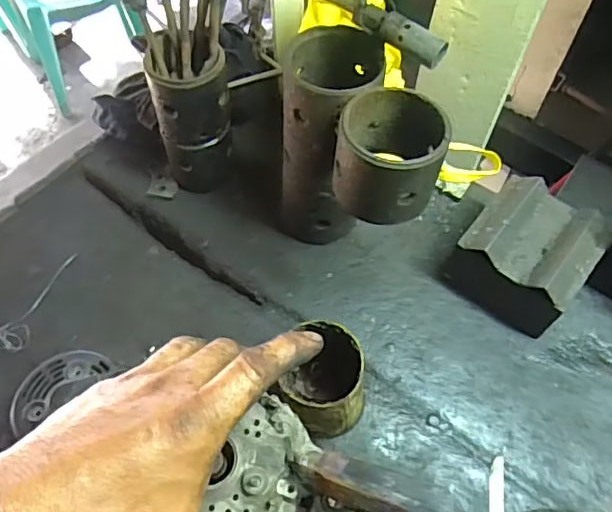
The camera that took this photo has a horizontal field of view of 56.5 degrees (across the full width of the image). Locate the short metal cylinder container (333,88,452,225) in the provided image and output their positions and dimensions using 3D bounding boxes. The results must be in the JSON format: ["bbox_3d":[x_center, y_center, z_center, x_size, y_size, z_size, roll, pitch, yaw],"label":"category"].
[{"bbox_3d":[0.069,-0.086,0.483,0.087,0.072,0.096,0,57,-2],"label":"short metal cylinder container"}]

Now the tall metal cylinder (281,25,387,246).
[{"bbox_3d":[0.019,-0.107,0.578,0.086,0.215,0.098,18,58,10],"label":"tall metal cylinder"}]

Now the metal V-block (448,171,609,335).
[{"bbox_3d":[0.230,0.001,0.605,0.123,0.098,0.111,36,63,19],"label":"metal V-block"}]

